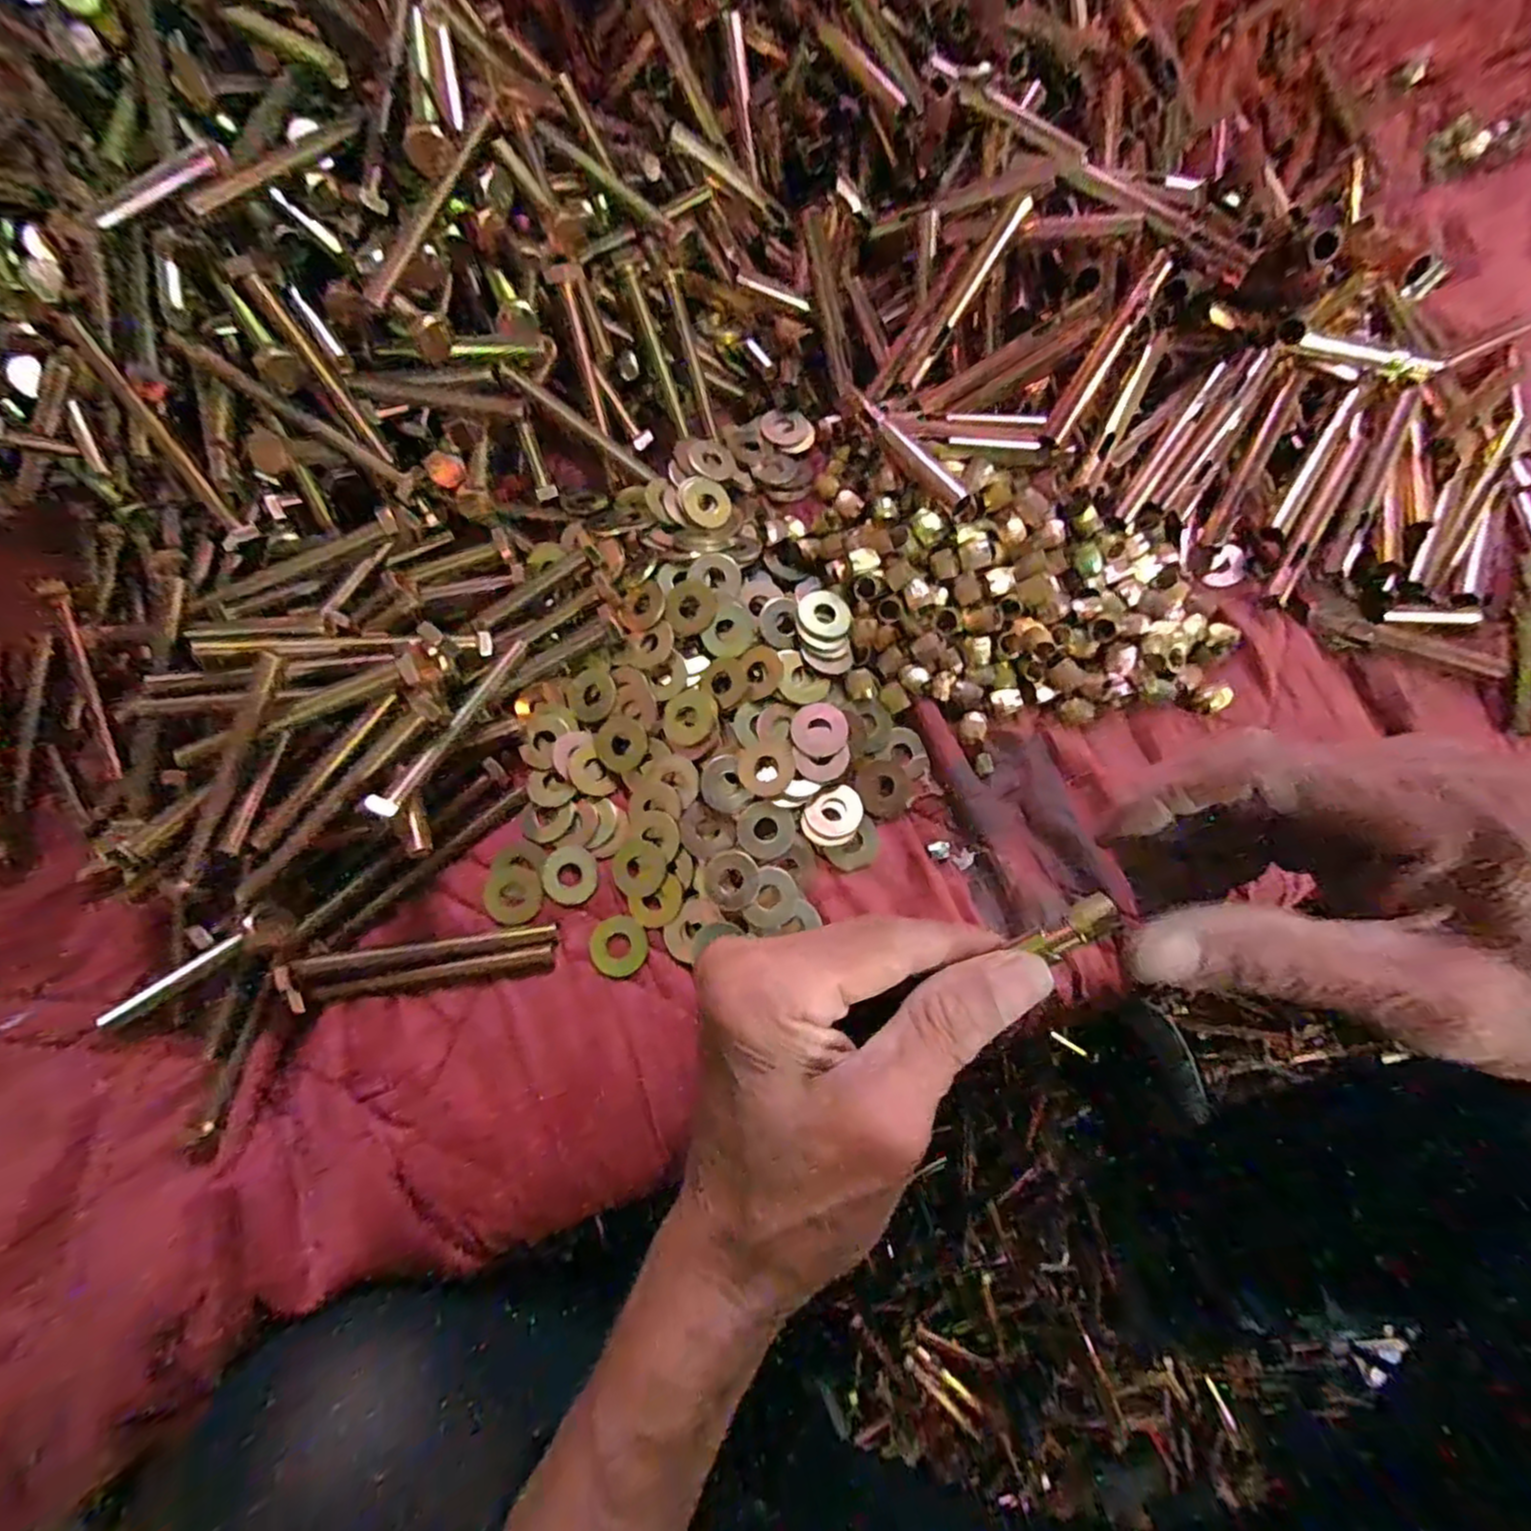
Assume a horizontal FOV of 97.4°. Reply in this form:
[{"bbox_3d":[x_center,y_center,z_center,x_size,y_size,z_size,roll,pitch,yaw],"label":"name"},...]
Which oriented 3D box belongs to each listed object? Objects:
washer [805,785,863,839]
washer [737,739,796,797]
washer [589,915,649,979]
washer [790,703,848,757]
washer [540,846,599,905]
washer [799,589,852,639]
[{"bbox_3d":[0.030,0.020,0.293,0.024,0.004,0.022,0,74,1],"label":"washer"},{"bbox_3d":[0.001,0.001,0.292,0.025,0.004,0.024,0,74,1],"label":"washer"},{"bbox_3d":[-0.062,0.077,0.284,0.024,0.004,0.024,0,74,1],"label":"washer"},{"bbox_3d":[0.024,-0.016,0.295,0.024,0.004,0.023,-1,81,4],"label":"washer"},{"bbox_3d":[-0.085,0.047,0.292,0.024,0.004,0.024,0,74,1],"label":"washer"},{"bbox_3d":[0.027,-0.069,0.304,0.023,0.004,0.023,0,74,1],"label":"washer"}]

